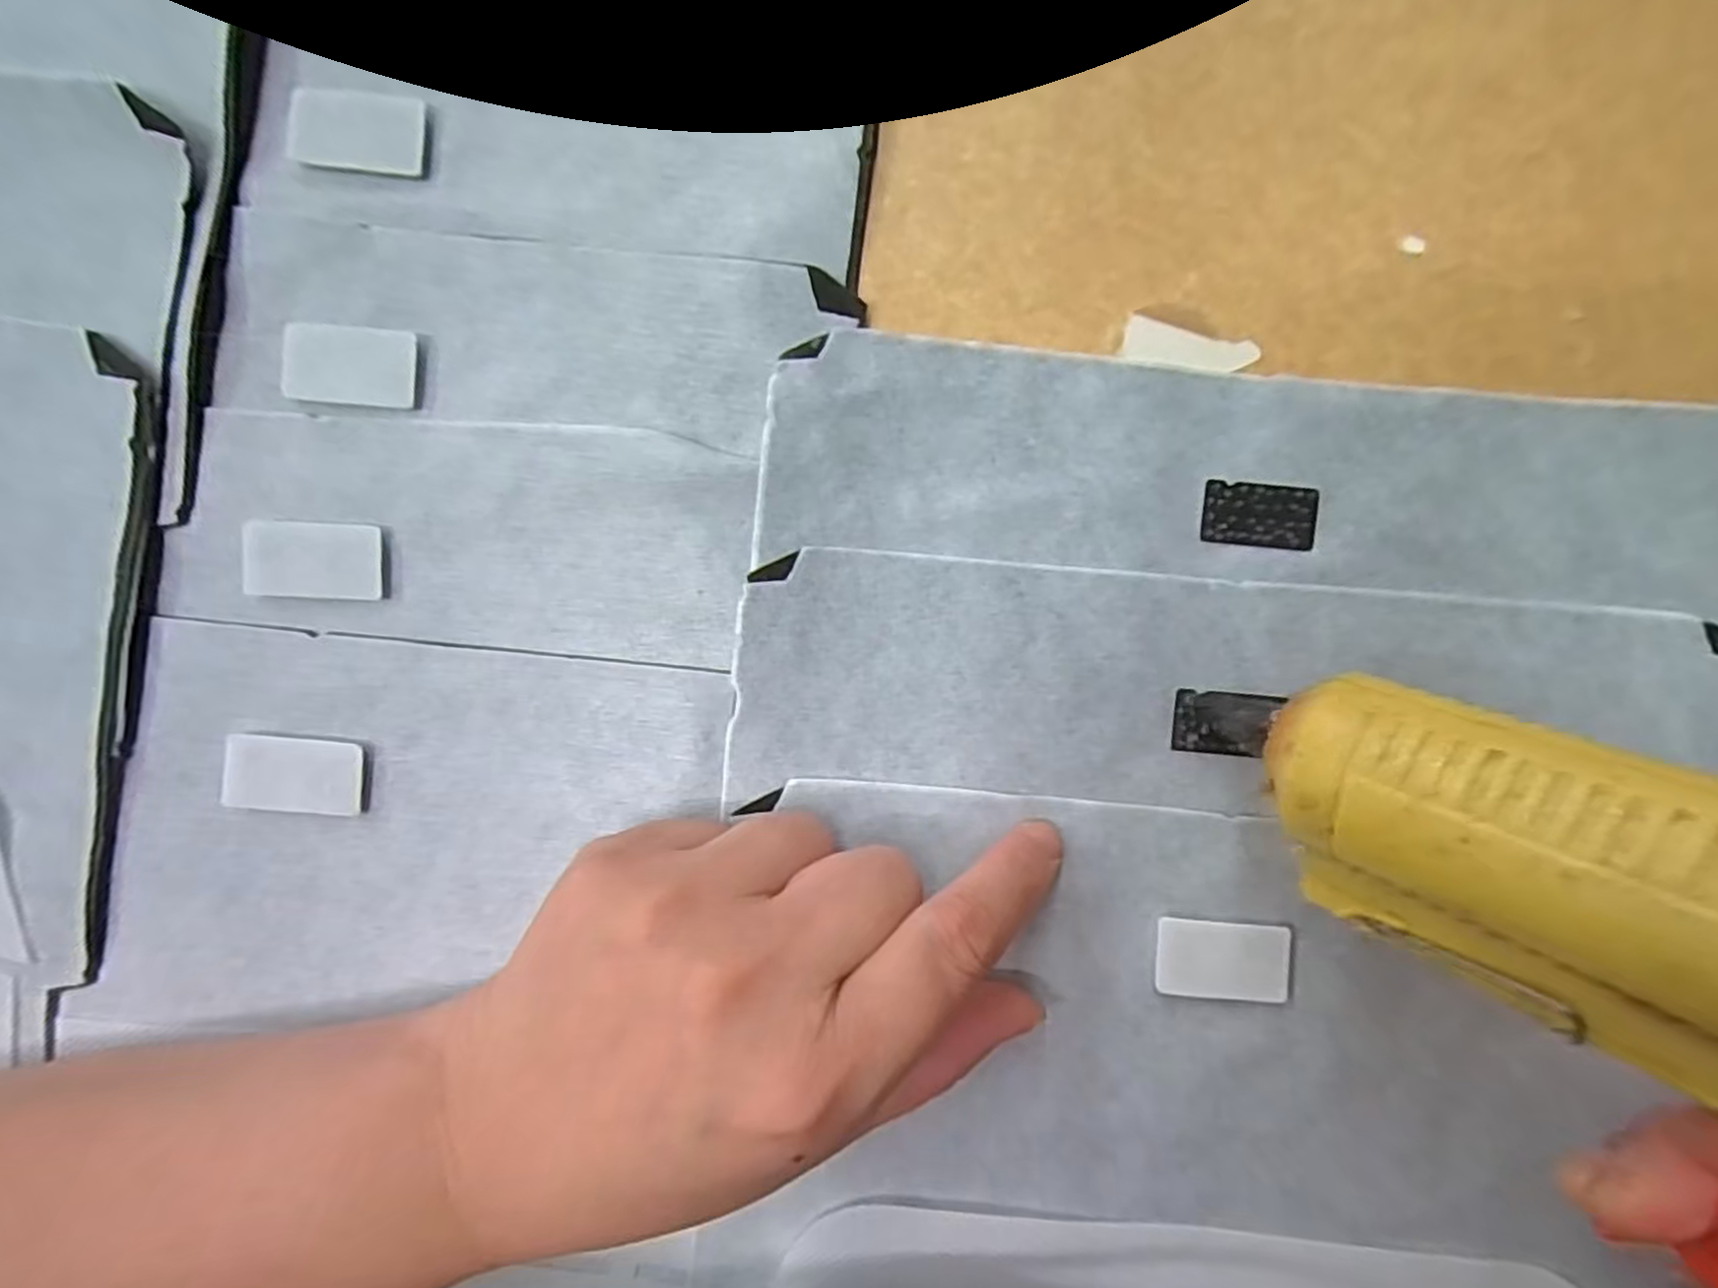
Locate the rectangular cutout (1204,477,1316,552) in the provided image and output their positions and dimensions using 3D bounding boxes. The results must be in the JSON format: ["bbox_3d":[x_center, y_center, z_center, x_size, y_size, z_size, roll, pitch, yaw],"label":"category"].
[{"bbox_3d":[0.103,-0.033,0.193,0.029,0.004,0.016,5,90,1],"label":"rectangular cutout"}]

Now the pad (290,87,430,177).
[{"bbox_3d":[-0.127,-0.130,0.191,0.034,0.004,0.019,7,90,1],"label":"pad"}]

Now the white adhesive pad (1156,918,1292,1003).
[{"bbox_3d":[0.092,0.080,0.190,0.033,0.004,0.018,5,90,1],"label":"white adhesive pad"}]

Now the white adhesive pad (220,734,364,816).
[{"bbox_3d":[-0.142,0.033,0.190,0.034,0.005,0.019,5,90,1],"label":"white adhesive pad"}]

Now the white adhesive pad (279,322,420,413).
[{"bbox_3d":[-0.128,-0.070,0.190,0.034,0.004,0.019,5,90,1],"label":"white adhesive pad"}]

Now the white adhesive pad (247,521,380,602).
[{"bbox_3d":[-0.138,-0.021,0.190,0.033,0.004,0.018,2,90,1],"label":"white adhesive pad"}]

